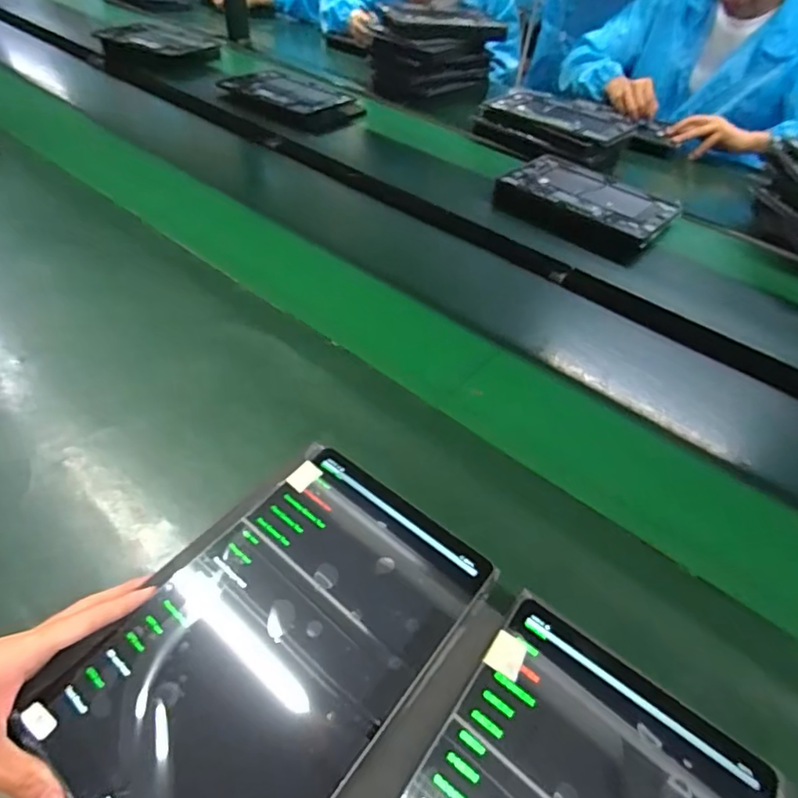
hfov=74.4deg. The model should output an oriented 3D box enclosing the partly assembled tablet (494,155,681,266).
[{"bbox_3d":[0.299,-0.314,0.845,0.251,0.032,0.182,32,53,23],"label":"partly assembled tablet"}]

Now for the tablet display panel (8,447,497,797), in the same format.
[{"bbox_3d":[-0.075,0.151,0.335,0.168,0.006,0.250,34,53,24],"label":"tablet display panel"}]

